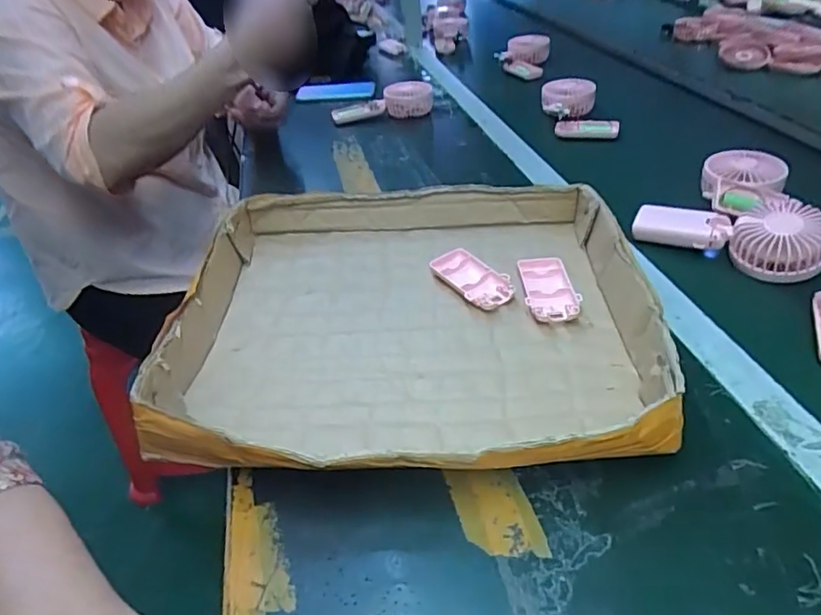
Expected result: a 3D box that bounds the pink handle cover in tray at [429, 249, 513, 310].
[{"bbox_3d":[0.064,-0.029,0.575,0.047,0.017,0.090,-23,41,-21],"label":"pink handle cover in tray"}]

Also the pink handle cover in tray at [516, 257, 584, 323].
[{"bbox_3d":[0.135,-0.017,0.551,0.049,0.018,0.088,-1,38,5],"label":"pink handle cover in tray"}]

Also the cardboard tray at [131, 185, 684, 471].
[{"bbox_3d":[-0.001,-0.002,0.519,0.396,0.062,0.373,-3,38,3],"label":"cardboard tray"}]

